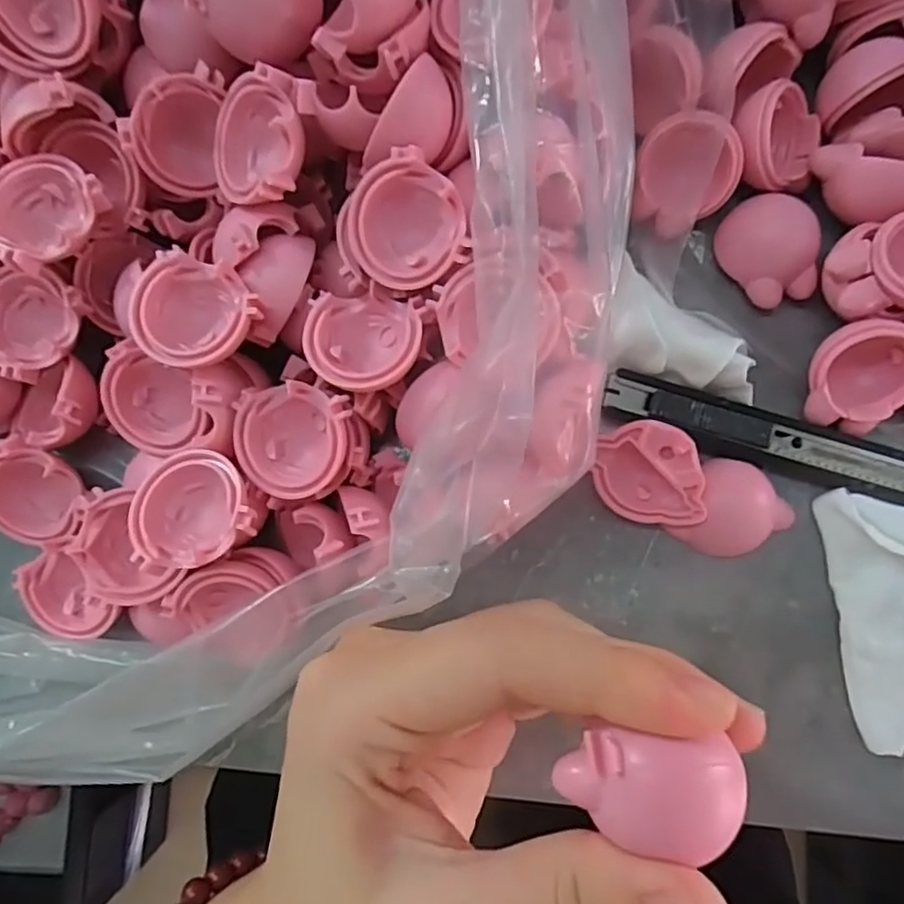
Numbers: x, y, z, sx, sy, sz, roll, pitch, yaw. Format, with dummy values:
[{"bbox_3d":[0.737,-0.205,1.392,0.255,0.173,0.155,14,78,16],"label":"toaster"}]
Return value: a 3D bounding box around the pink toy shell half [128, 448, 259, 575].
[{"bbox_3d":[-0.065,0.015,0.161,0.029,0.013,0.029,-5,74,16],"label":"pink toy shell half"}]

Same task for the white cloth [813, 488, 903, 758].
[{"bbox_3d":[0.135,0.045,0.177,0.046,0.013,0.070,-7,84,-1],"label":"white cloth"}]

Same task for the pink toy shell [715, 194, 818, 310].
[{"bbox_3d":[0.096,-0.061,0.191,0.025,0.009,0.033,-36,87,-2],"label":"pink toy shell"}]

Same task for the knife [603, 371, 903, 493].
[{"bbox_3d":[0.110,0.000,0.185,0.133,0.005,0.011,17,84,2],"label":"knife"}]

